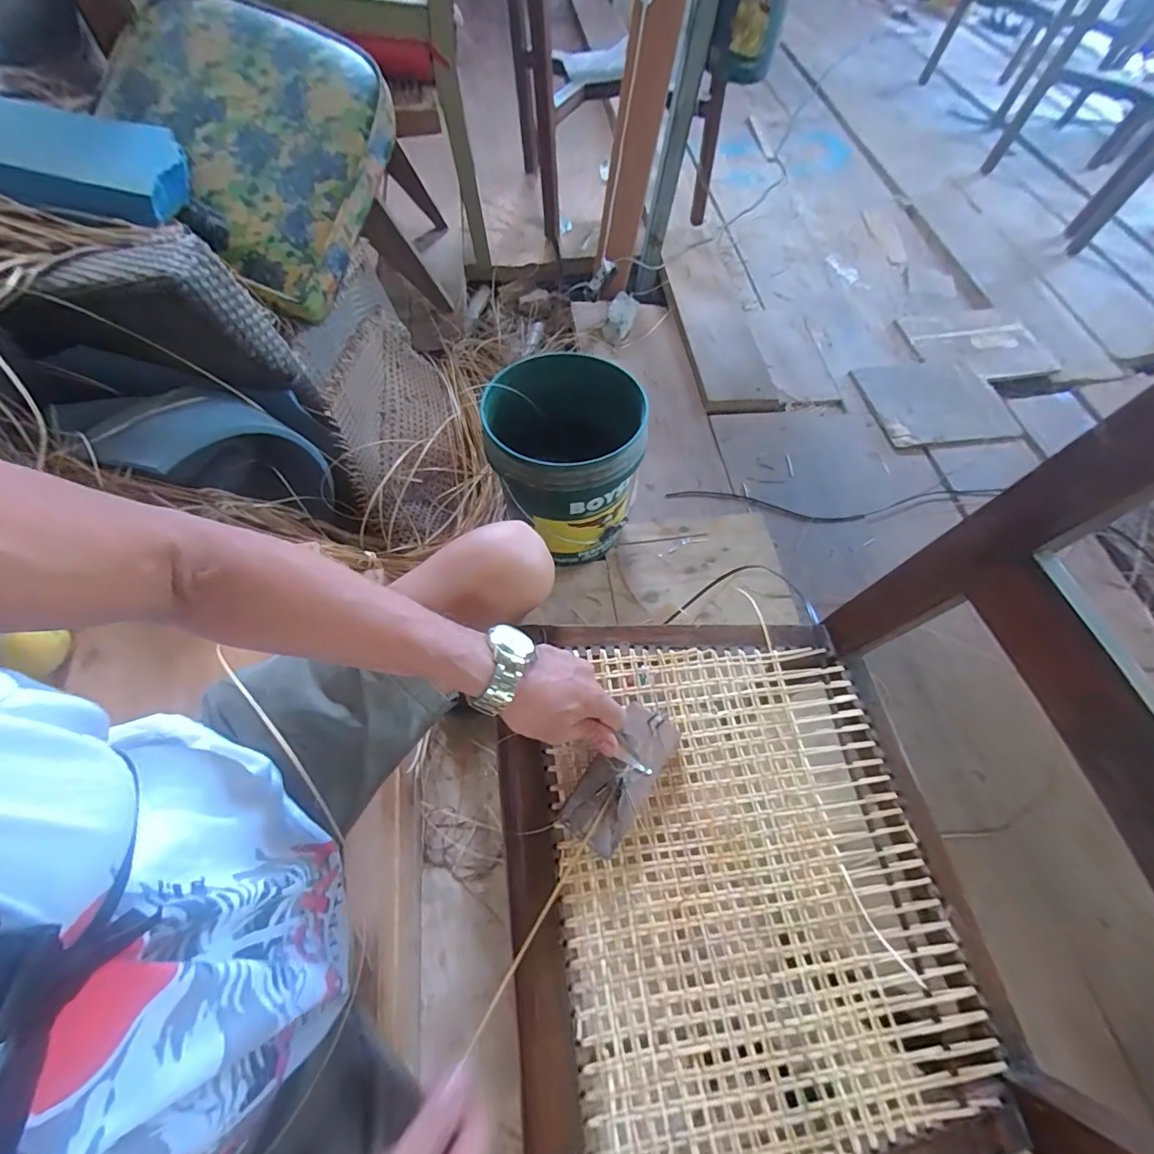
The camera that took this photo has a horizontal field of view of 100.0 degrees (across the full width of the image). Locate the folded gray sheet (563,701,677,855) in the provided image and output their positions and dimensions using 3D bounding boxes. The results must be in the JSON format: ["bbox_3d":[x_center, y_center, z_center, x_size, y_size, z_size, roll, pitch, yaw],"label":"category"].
[{"bbox_3d":[0.042,0.179,0.440,0.055,0.015,0.126,35,64,13],"label":"folded gray sheet"}]

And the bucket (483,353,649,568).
[{"bbox_3d":[-0.030,-0.210,0.954,0.268,0.312,0.276,2,63,-4],"label":"bucket"}]

